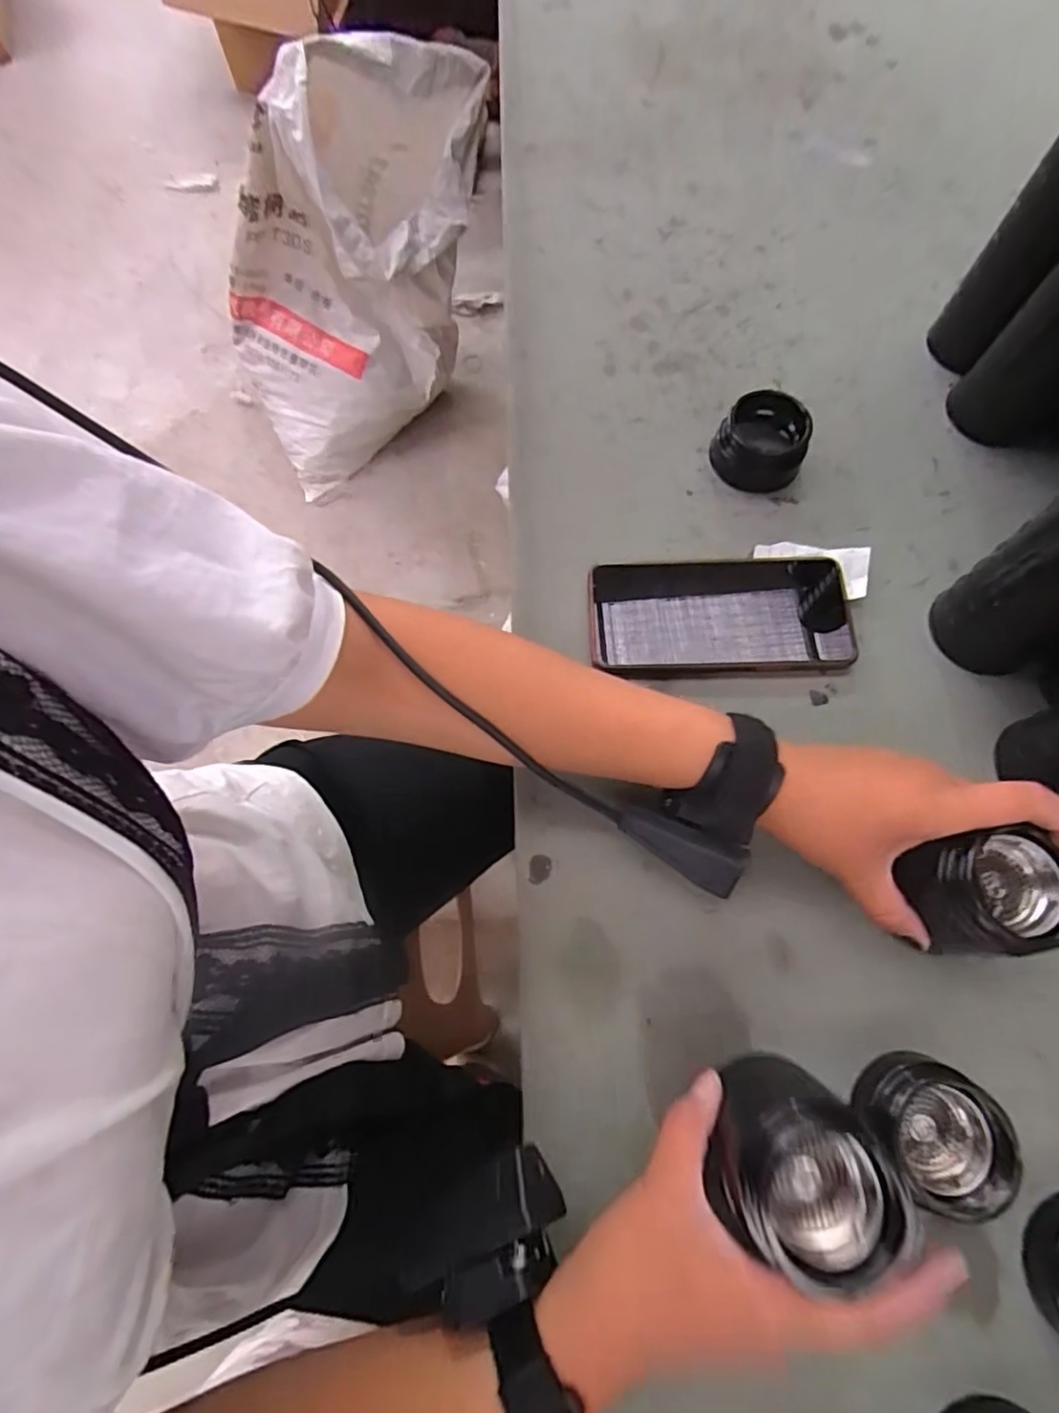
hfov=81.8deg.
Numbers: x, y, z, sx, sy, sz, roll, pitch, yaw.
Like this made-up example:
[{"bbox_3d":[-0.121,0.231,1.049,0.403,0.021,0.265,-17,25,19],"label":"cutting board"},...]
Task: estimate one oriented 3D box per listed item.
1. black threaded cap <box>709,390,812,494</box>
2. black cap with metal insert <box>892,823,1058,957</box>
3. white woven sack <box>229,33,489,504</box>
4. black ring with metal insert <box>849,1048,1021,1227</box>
[{"bbox_3d":[0.160,-0.184,0.424,0.058,0.034,0.059,5,70,3],"label":"black threaded cap"},{"bbox_3d":[0.219,0.092,0.296,0.052,0.062,0.053,0,70,1],"label":"black cap with metal insert"},{"bbox_3d":[-0.300,-0.751,1.058,0.496,0.529,0.282,-35,73,-10],"label":"white woven sack"},{"bbox_3d":[0.193,0.201,0.289,0.050,0.031,0.058,-22,71,-7],"label":"black ring with metal insert"}]

